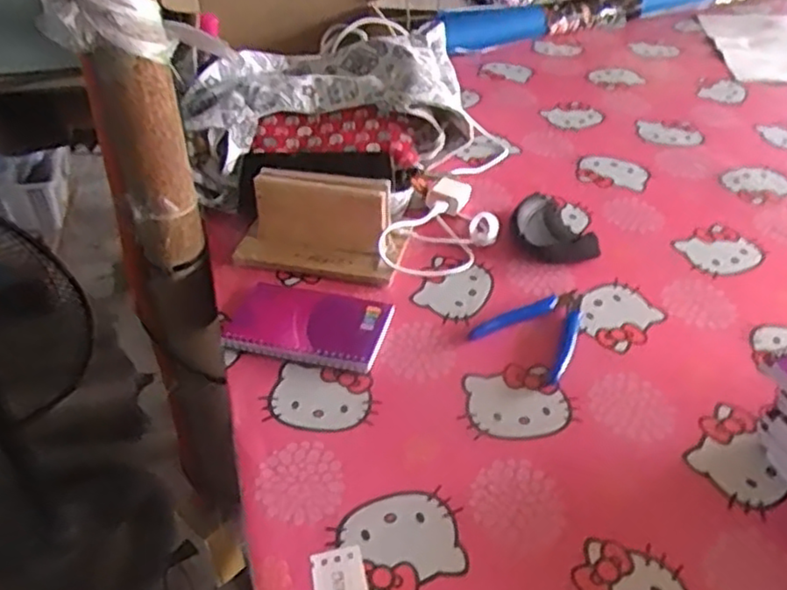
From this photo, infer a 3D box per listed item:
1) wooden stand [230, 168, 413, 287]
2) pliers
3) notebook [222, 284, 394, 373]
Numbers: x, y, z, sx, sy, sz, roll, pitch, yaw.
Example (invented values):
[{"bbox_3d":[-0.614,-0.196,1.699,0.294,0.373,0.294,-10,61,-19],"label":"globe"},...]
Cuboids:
[{"bbox_3d":[-0.073,-0.066,0.658,0.161,0.071,0.075,4,41,6],"label":"wooden stand"},{"bbox_3d":[0.130,0.023,0.600,0.084,0.015,0.107,28,49,30],"label":"pliers"},{"bbox_3d":[-0.075,0.027,0.602,0.135,0.014,0.084,8,42,11],"label":"notebook"}]

